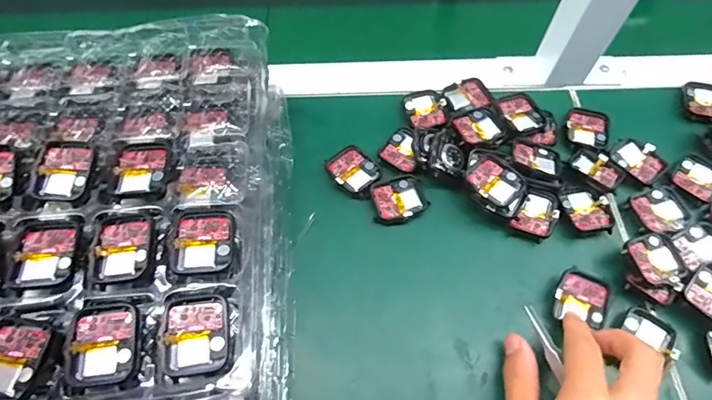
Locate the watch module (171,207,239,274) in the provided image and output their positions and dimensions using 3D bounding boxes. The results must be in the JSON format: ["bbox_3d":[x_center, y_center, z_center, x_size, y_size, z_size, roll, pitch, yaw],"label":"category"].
[{"bbox_3d":[-0.095,0.024,0.271,0.037,0.004,0.042,0,61,0],"label":"watch module"}]

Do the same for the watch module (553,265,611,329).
[{"bbox_3d":[0.166,0.073,0.319,0.037,0.010,0.037,25,64,13],"label":"watch module"}]

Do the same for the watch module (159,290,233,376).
[{"bbox_3d":[-0.090,0.074,0.247,0.038,0.007,0.046,-5,62,-3],"label":"watch module"}]

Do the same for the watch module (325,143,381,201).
[{"bbox_3d":[-0.002,-0.025,0.374,0.044,0.005,0.037,40,69,20],"label":"watch module"}]

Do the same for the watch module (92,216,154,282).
[{"bbox_3d":[-0.143,0.028,0.266,0.034,0.004,0.039,-4,62,-2],"label":"watch module"}]

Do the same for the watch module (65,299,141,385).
[{"bbox_3d":[-0.140,0.079,0.243,0.035,0.009,0.044,-2,61,-1],"label":"watch module"}]

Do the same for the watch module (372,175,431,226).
[{"bbox_3d":[0.035,0.001,0.366,0.043,0.015,0.038,-18,63,-9],"label":"watch module"}]

